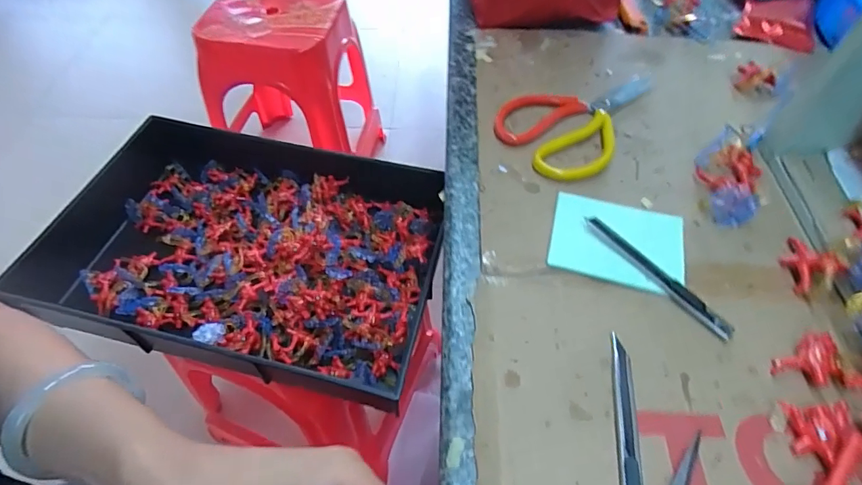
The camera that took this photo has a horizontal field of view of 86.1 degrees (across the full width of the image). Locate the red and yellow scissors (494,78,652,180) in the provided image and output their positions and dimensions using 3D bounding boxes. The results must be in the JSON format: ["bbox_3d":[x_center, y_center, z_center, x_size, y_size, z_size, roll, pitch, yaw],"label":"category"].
[{"bbox_3d":[0.133,-0.126,0.445,0.109,0.014,0.168,27,58,18],"label":"red and yellow scissors"}]

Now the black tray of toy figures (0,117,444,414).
[{"bbox_3d":[-0.222,0.003,0.596,0.457,0.073,0.312,14,54,9],"label":"black tray of toy figures"}]

